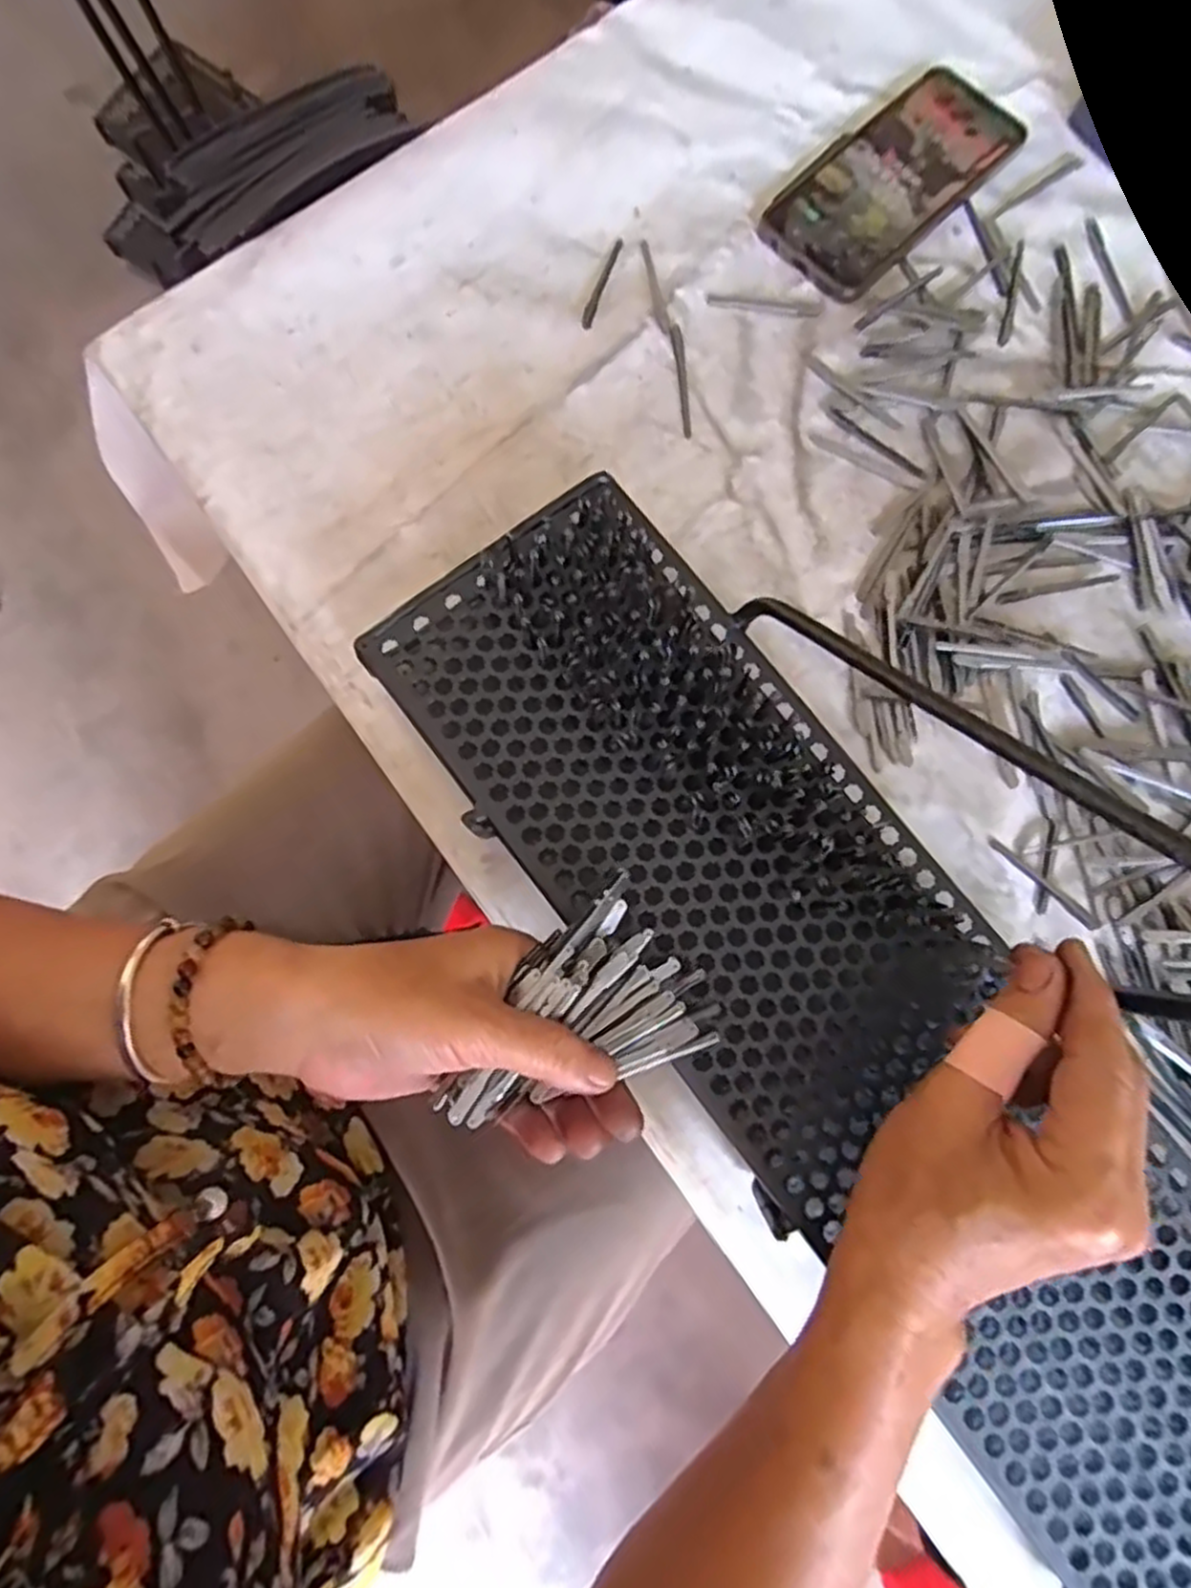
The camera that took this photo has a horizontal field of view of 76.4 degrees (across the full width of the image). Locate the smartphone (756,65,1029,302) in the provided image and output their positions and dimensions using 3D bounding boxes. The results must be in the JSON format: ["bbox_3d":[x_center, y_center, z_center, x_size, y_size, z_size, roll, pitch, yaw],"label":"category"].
[{"bbox_3d":[0.181,-0.375,0.460,0.082,0.009,0.171,44,81,7],"label":"smartphone"}]

